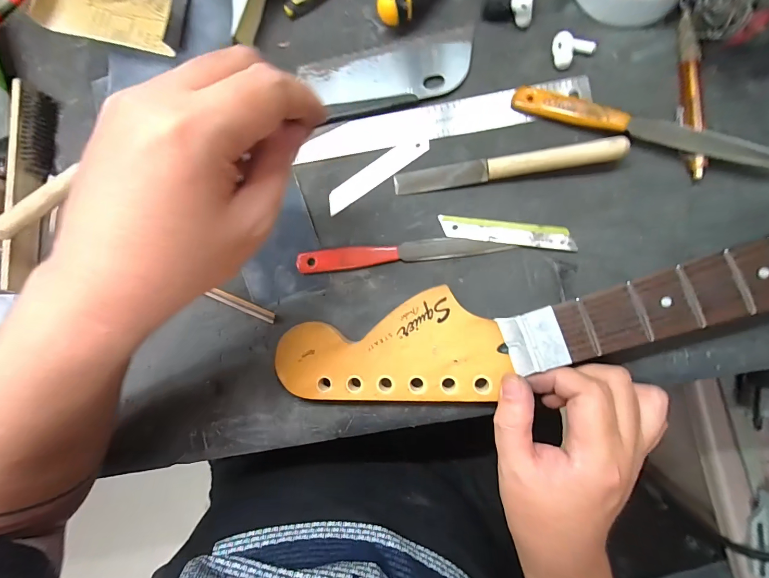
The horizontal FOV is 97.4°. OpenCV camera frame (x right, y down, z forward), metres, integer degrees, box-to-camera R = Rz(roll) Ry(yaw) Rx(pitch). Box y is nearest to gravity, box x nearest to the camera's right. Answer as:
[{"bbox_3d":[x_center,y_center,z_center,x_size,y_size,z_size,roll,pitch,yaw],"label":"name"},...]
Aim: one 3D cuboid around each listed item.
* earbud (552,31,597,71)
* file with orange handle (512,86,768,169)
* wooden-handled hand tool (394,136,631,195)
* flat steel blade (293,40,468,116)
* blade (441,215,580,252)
[{"bbox_3d":[0.148,-0.192,0.268,0.030,0.014,0.023,-29,83,5],"label":"earbud"},{"bbox_3d":[0.191,-0.123,0.254,0.183,0.018,0.023,20,89,9],"label":"file with orange handle"},{"bbox_3d":[0.092,-0.096,0.263,0.167,0.020,0.018,-6,85,7],"label":"wooden-handled hand tool"},{"bbox_3d":[0.001,-0.181,0.288,0.141,0.010,0.053,-9,85,7],"label":"flat steel blade"},{"bbox_3d":[0.096,-0.045,0.266,0.102,0.004,0.018,8,87,8],"label":"blade"}]

